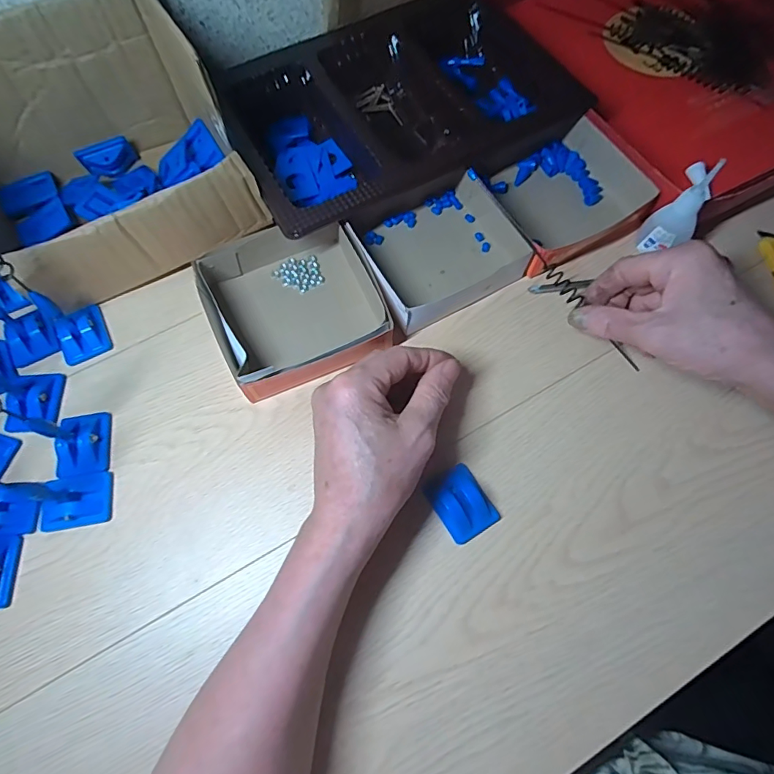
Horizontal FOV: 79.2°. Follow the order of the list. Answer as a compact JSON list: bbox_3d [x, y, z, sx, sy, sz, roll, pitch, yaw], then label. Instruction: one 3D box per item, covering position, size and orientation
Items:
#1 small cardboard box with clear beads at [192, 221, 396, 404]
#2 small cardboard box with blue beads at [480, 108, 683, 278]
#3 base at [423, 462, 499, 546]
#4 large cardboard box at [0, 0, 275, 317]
[{"bbox_3d":[-0.070,-0.064,0.360,0.122,0.034,0.134,-23,72,-8],"label":"small cardboard box with clear beads"},{"bbox_3d":[0.155,-0.170,0.398,0.139,0.041,0.116,-27,72,-9],"label":"small cardboard box with blue beads"},{"bbox_3d":[0.051,0.077,0.313,0.036,0.017,0.045,-30,73,-10],"label":"base"},{"bbox_3d":[-0.229,-0.181,0.362,0.200,0.114,0.177,-28,72,-9],"label":"large cardboard box"}]

